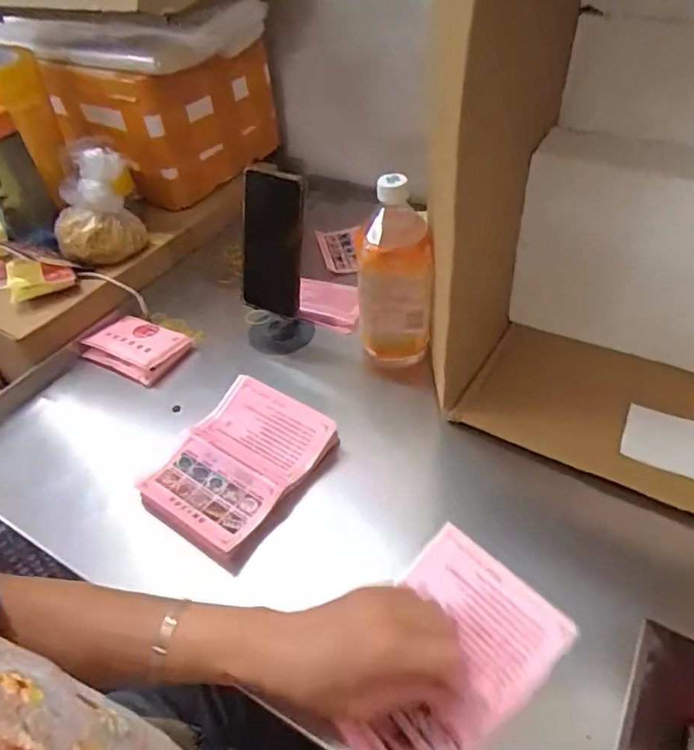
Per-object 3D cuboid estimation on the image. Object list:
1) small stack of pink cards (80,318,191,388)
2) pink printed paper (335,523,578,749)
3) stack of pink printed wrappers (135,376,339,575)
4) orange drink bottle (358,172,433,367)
[{"bbox_3d":[-0.262,-0.035,0.675,0.112,0.031,0.079,21,51,25],"label":"small stack of pink cards"},{"bbox_3d":[0.062,0.197,0.379,0.159,0.010,0.116,-43,44,-12],"label":"pink printed paper"},{"bbox_3d":[-0.105,0.084,0.530,0.129,0.029,0.165,23,52,27],"label":"stack of pink printed wrappers"},{"bbox_3d":[0.052,-0.098,0.580,0.076,0.198,0.064,0,45,7],"label":"orange drink bottle"}]

